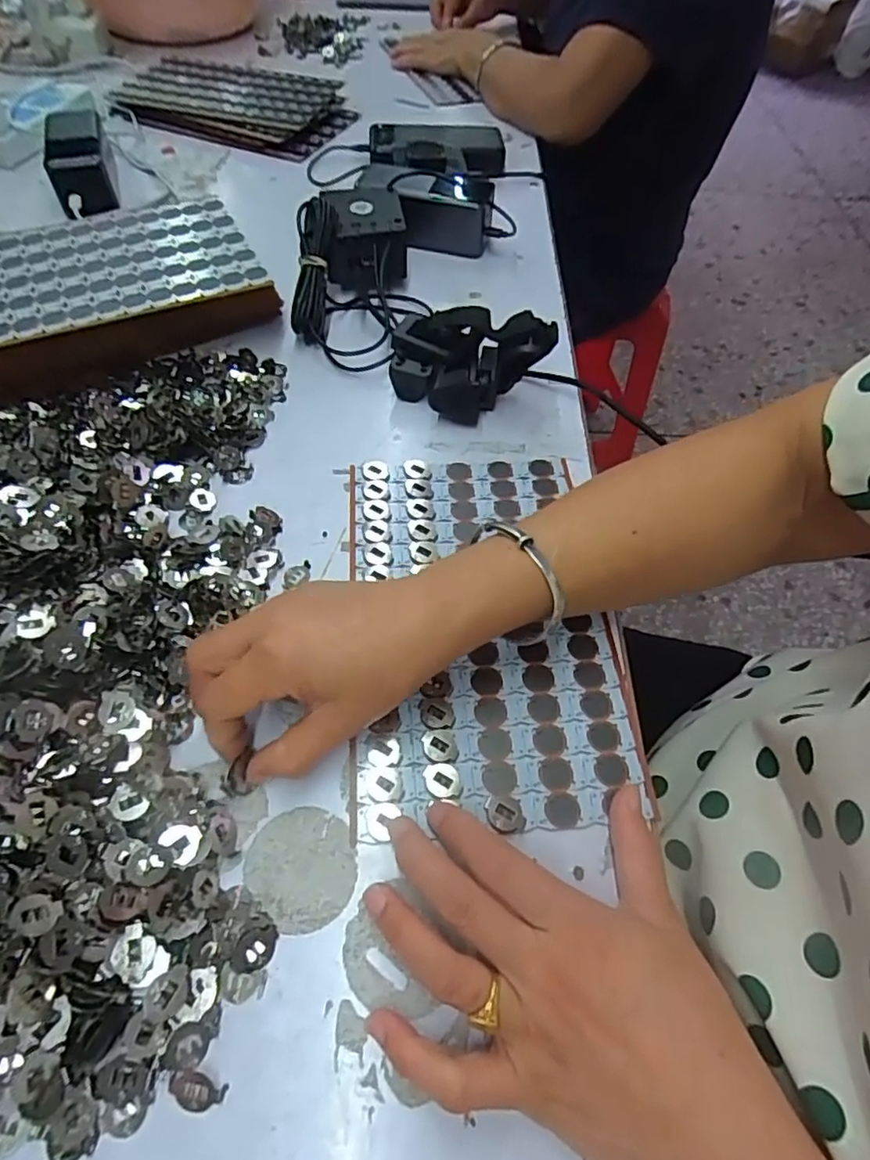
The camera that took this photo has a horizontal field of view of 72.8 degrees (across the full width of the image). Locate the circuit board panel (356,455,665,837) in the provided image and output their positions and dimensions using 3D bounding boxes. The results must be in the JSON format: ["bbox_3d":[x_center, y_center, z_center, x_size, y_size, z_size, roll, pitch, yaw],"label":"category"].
[{"bbox_3d":[0.027,0.019,0.364,0.154,0.007,0.251,-2,57,-5],"label":"circuit board panel"}]

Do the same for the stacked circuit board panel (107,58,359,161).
[{"bbox_3d":[-0.269,-0.640,0.790,0.314,0.023,0.212,20,58,10],"label":"stacked circuit board panel"}]

